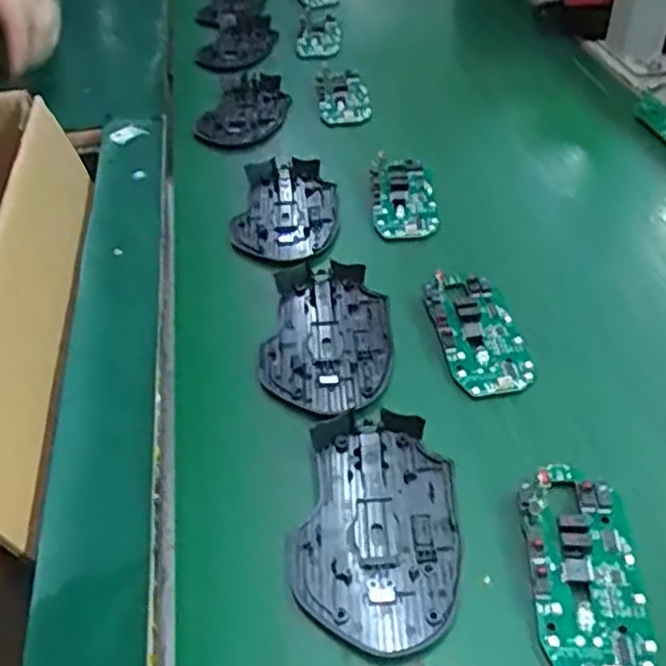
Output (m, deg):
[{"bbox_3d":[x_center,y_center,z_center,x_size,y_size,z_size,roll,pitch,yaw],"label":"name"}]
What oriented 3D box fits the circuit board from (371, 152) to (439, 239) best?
[{"bbox_3d":[0.052,-0.101,0.516,0.044,0.013,0.081,-3,46,3],"label":"circuit board"}]

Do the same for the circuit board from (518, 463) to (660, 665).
[{"bbox_3d":[0.108,0.100,0.303,0.046,0.007,0.096,-1,46,5],"label":"circuit board"}]

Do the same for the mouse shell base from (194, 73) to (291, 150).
[{"bbox_3d":[-0.077,-0.196,0.621,0.069,0.014,0.116,3,46,9],"label":"mouse shell base"}]

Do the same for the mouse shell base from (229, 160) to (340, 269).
[{"bbox_3d":[-0.035,-0.090,0.514,0.070,0.010,0.116,-1,46,5],"label":"mouse shell base"}]

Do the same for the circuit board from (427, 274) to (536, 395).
[{"bbox_3d":[0.085,-0.002,0.416,0.046,0.008,0.092,-10,46,-3],"label":"circuit board"}]

